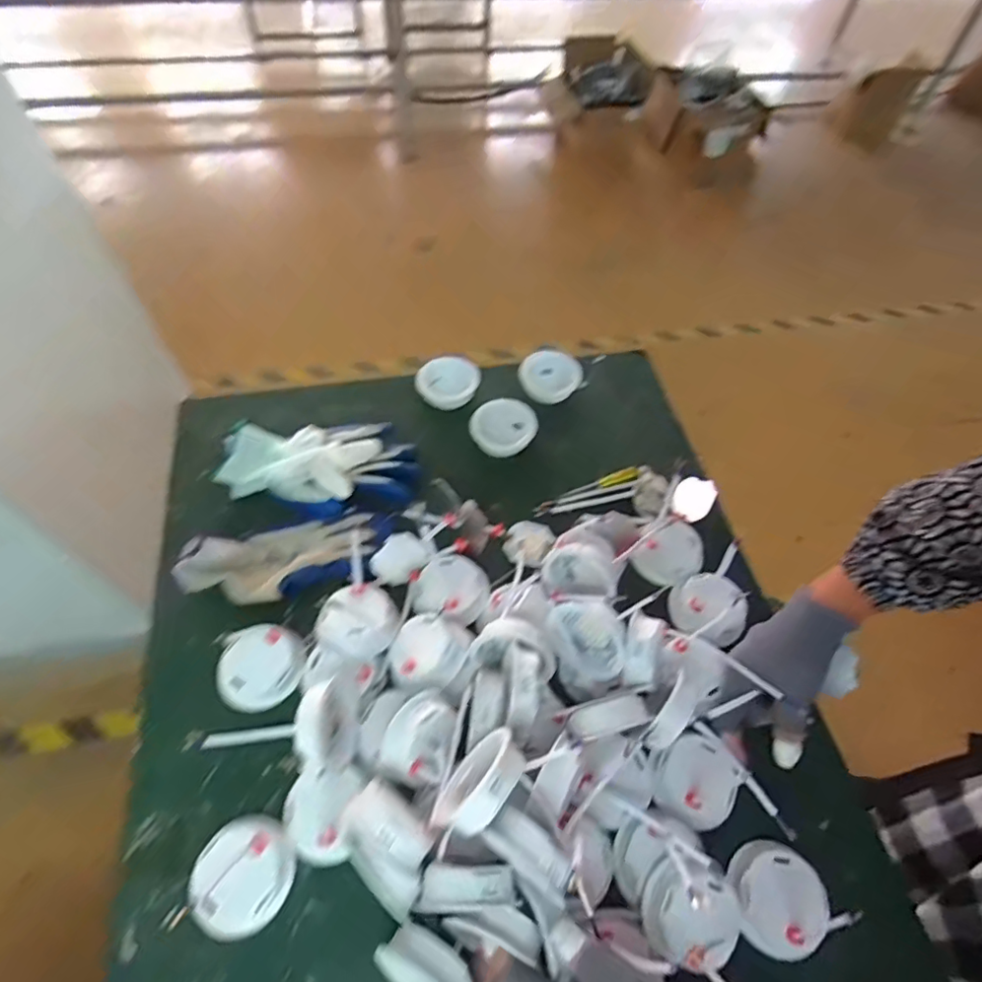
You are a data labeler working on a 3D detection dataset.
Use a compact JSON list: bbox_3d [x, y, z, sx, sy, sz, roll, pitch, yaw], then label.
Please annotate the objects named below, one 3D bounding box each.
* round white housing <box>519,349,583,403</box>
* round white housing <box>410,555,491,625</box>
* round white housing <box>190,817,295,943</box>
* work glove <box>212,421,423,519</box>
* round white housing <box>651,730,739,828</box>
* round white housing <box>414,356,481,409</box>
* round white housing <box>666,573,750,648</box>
[{"bbox_3d":[0.073,-0.143,0.719,0.070,0.026,0.070,2,54,-2],"label":"round white housing"},{"bbox_3d":[-0.037,0.094,0.548,0.068,0.022,0.066,2,54,-2],"label":"round white housing"},{"bbox_3d":[-0.183,0.282,0.422,0.067,0.024,0.068,2,54,-2],"label":"round white housing"},{"bbox_3d":[-0.182,-0.026,0.617,0.201,0.029,0.104,-2,54,-5],"label":"work glove"},{"bbox_3d":[0.169,0.235,0.470,0.064,0.022,0.065,2,54,-2],"label":"round white housing"},{"bbox_3d":[-0.053,-0.134,0.709,0.071,0.022,0.069,2,54,-2],"label":"round white housing"},{"bbox_3d":[0.211,0.108,0.559,0.072,0.035,0.069,33,80,37],"label":"round white housing"}]

